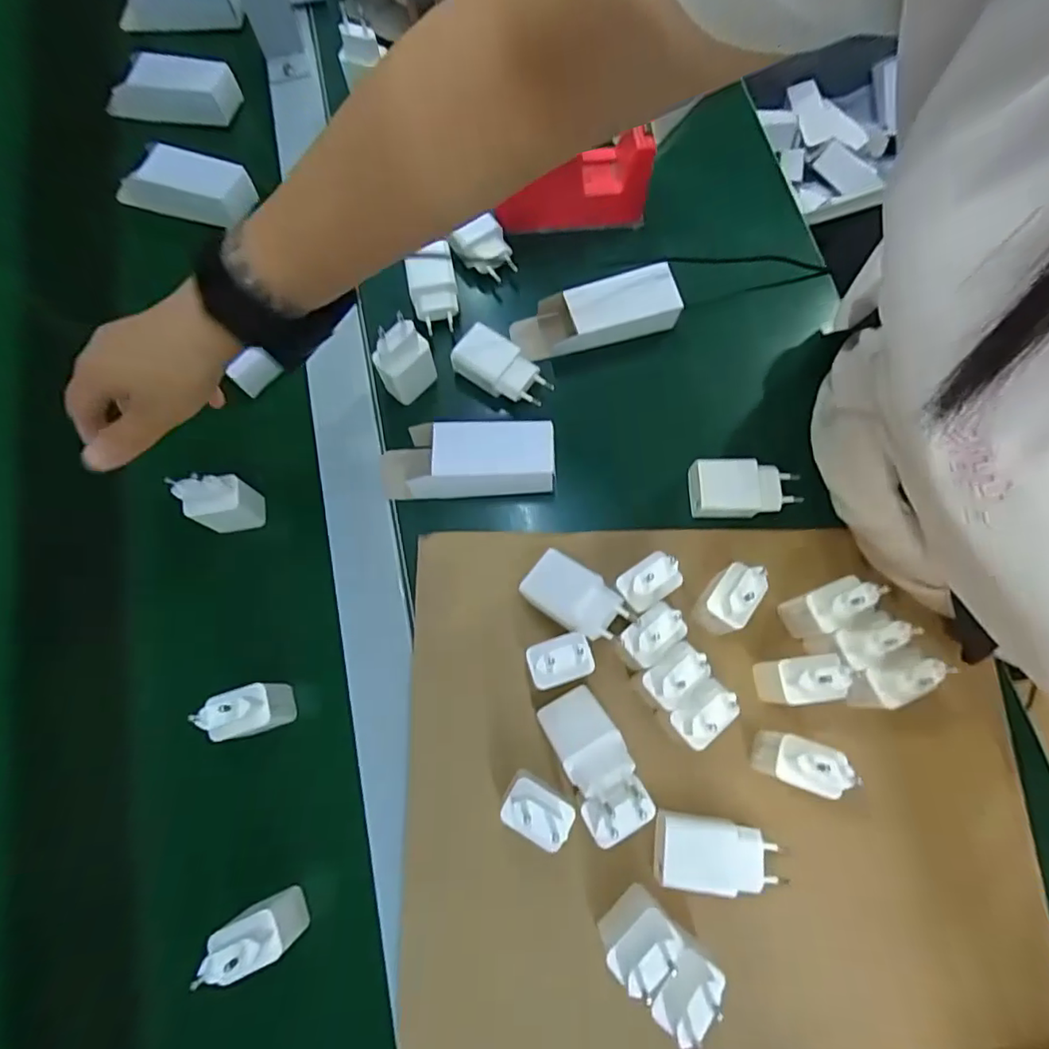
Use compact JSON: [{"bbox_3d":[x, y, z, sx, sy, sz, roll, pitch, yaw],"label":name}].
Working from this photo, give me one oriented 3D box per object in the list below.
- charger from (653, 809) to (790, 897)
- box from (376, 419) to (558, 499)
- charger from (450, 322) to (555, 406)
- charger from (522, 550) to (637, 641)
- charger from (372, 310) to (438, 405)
[{"bbox_3d":[0.120,0.206,0.351,0.082,0.025,0.039,9,75,2],"label":"charger"},{"bbox_3d":[-0.045,-0.049,0.427,0.132,0.031,0.049,-2,75,-1],"label":"box"},{"bbox_3d":[-0.018,-0.123,0.451,0.079,0.027,0.040,36,77,9],"label":"charger"},{"bbox_3d":[0.036,0.051,0.383,0.071,0.025,0.041,33,71,21],"label":"charger"},{"bbox_3d":[-0.091,-0.124,0.428,0.041,0.070,0.024,-41,79,-11],"label":"charger"}]

